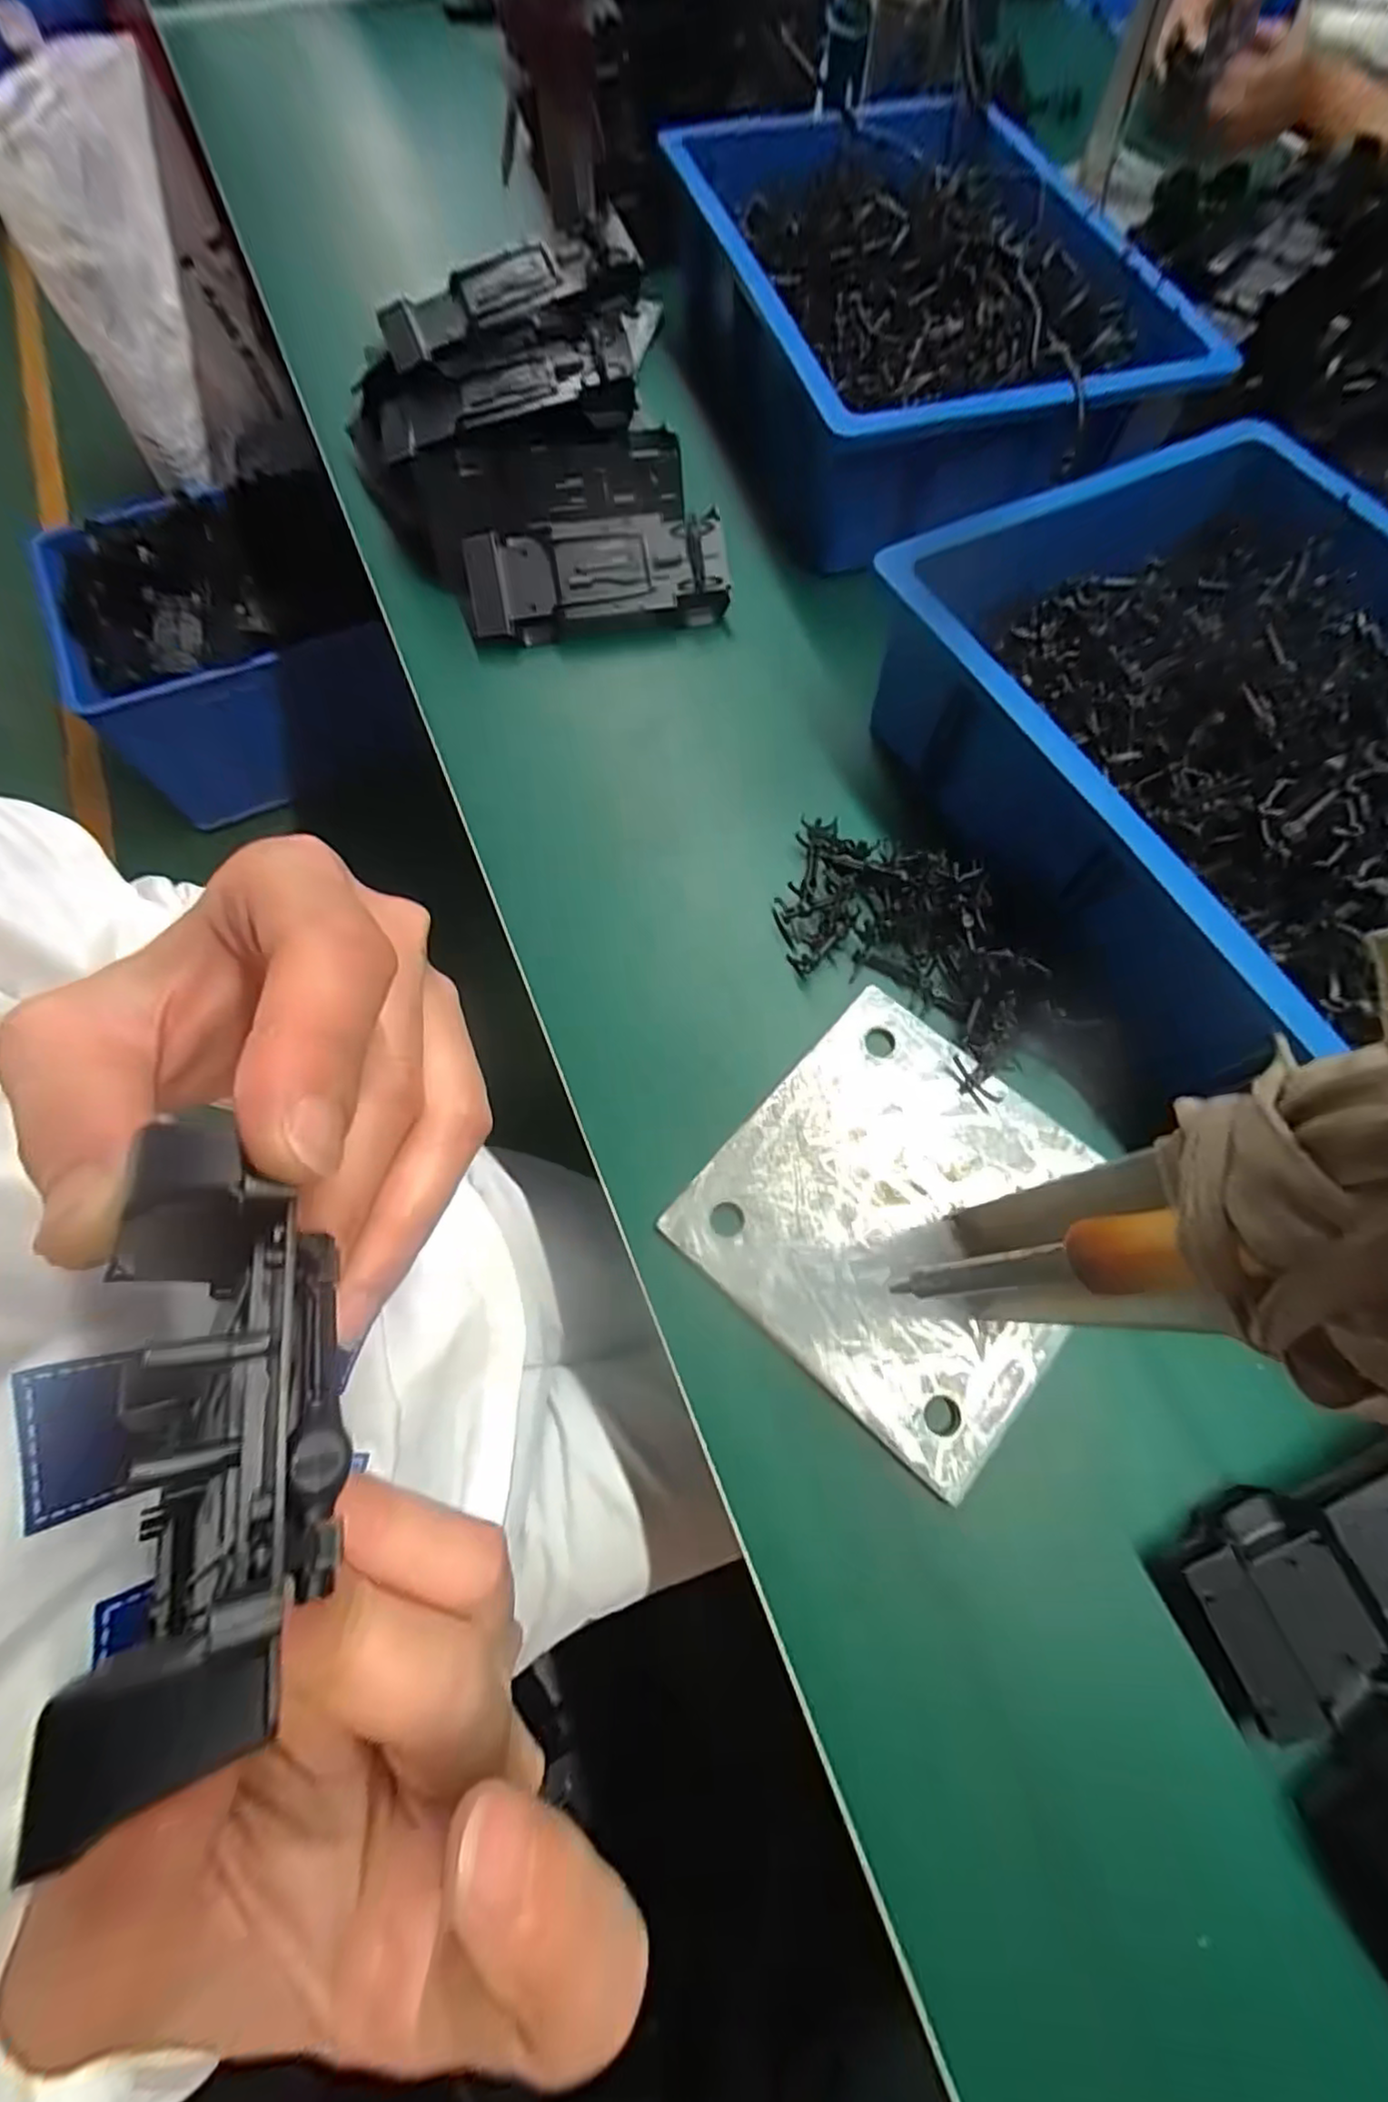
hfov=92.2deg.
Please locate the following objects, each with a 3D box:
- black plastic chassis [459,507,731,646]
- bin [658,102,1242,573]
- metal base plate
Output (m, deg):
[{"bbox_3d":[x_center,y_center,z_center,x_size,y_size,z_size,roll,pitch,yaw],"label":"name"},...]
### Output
[{"bbox_3d":[-0.073,-0.363,0.512,0.196,0.045,0.065,-9,69,-4],"label":"black plastic chassis"},{"bbox_3d":[0.168,-0.631,0.566,0.306,0.110,0.498,-18,70,-7],"label":"bin"},{"bbox_3d":[0.115,0.087,0.365,0.191,0.005,0.195,40,73,14],"label":"metal base plate"}]

